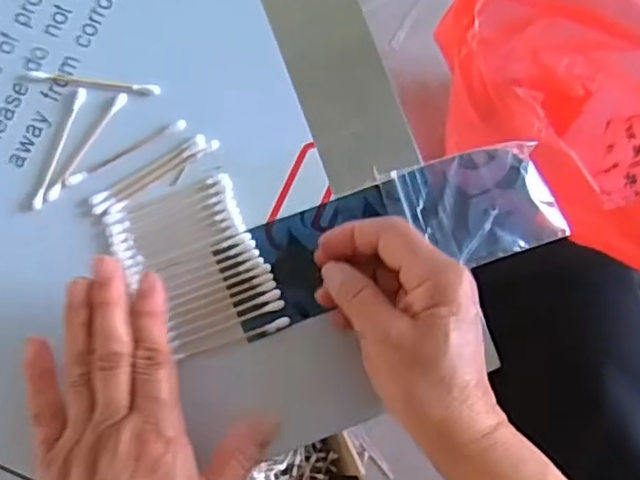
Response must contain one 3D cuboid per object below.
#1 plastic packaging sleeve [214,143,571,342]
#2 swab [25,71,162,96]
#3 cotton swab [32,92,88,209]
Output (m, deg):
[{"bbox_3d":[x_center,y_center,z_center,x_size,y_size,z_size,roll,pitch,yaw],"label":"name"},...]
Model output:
[{"bbox_3d":[0.043,-0.003,0.374,0.197,0.009,0.063,-18,84,-6],"label":"plastic packaging sleeve"},{"bbox_3d":[-0.132,-0.092,0.372,0.078,0.004,0.006,8,82,-3],"label":"swab"},{"bbox_3d":[-0.148,-0.053,0.365,0.006,0.004,0.074,18,81,-2],"label":"cotton swab"}]

